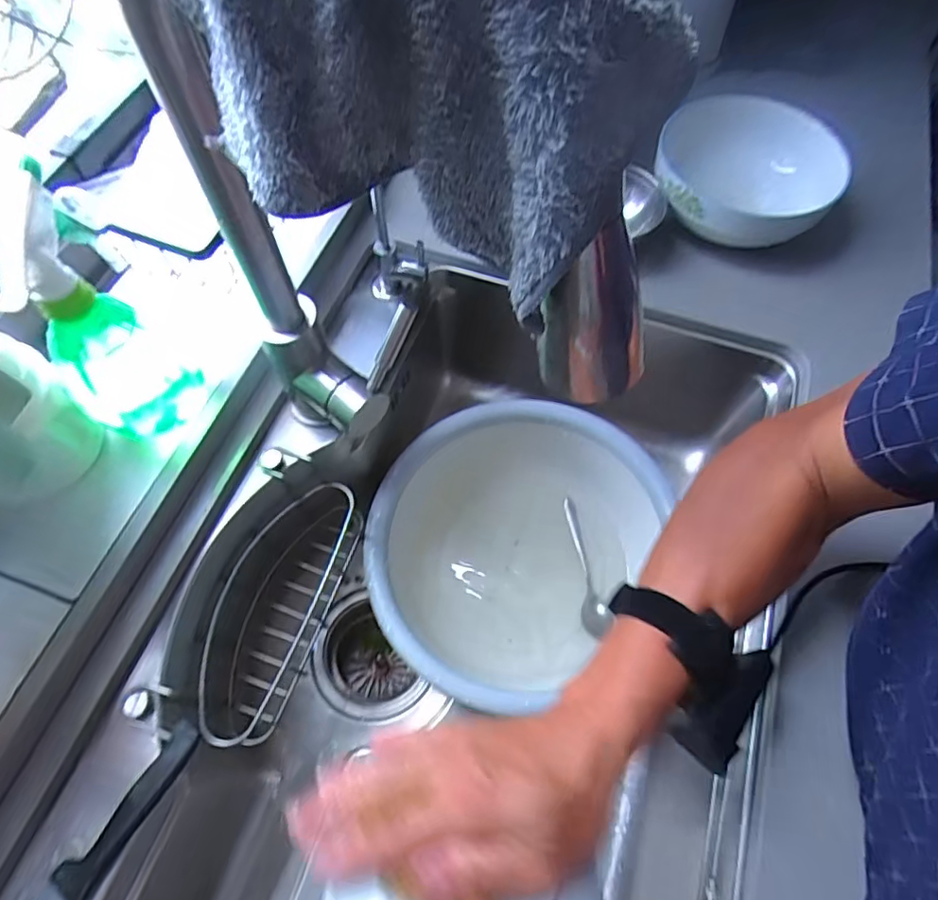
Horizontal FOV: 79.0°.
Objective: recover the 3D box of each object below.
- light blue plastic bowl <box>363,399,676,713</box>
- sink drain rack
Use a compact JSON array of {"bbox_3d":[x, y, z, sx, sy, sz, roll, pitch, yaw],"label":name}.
[{"bbox_3d":[0.034,0.105,0.620,0.264,0.103,0.295,37,68,16],"label":"light blue plastic bowl"},{"bbox_3d":[-0.187,0.142,0.529,0.093,0.069,0.231,18,64,8],"label":"sink drain rack"}]

